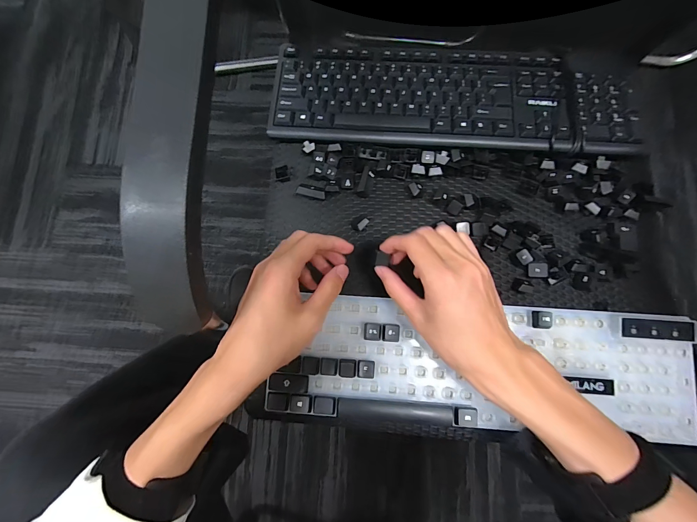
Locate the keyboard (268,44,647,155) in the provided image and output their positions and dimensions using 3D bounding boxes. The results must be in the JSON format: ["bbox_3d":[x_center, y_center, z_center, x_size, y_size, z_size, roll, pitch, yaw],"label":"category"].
[{"bbox_3d":[0.124,-0.202,0.384,0.434,0.016,0.134,4,81,2],"label":"keyboard"}]

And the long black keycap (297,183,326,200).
[{"bbox_3d":[-0.043,-0.082,0.374,0.035,0.010,0.013,15,82,3],"label":"long black keycap"}]

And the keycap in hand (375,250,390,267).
[{"bbox_3d":[0.034,-0.002,0.311,0.013,0.005,0.015,6,81,2],"label":"keycap in hand"}]

